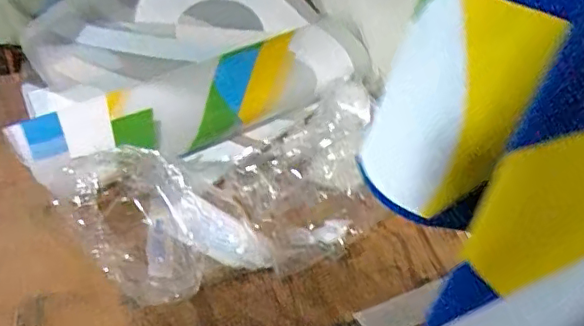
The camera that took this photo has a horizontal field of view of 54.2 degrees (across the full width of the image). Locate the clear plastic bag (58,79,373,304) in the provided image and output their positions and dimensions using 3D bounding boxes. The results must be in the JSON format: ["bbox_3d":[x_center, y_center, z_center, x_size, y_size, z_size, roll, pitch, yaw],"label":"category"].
[{"bbox_3d":[-0.072,0.038,0.671,0.337,0.136,0.185,-18,42,-21],"label":"clear plastic bag"}]

